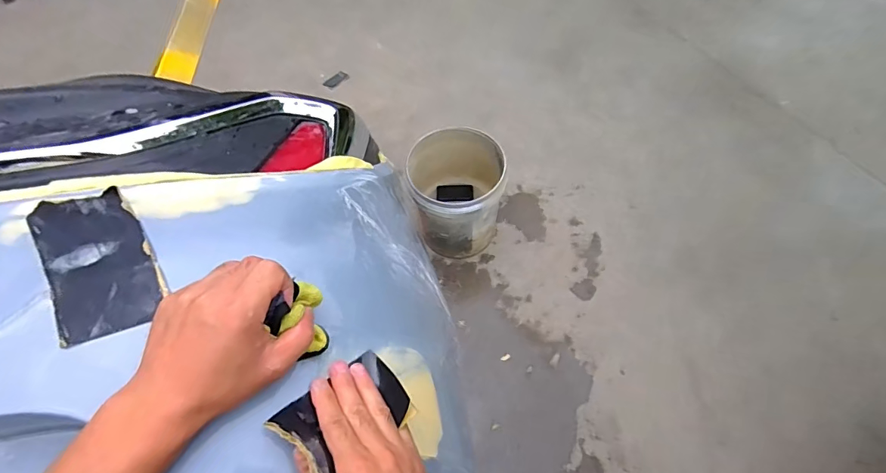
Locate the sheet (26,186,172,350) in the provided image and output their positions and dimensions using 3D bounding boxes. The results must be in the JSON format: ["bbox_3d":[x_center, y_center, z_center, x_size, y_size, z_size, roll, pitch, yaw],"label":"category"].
[{"bbox_3d":[-0.268,0.023,0.344,0.069,0.014,0.109,-18,81,-25],"label":"sheet"}]

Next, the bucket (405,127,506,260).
[{"bbox_3d":[0.051,-0.130,1.440,0.299,0.303,0.313,-12,57,-4],"label":"bucket"}]

